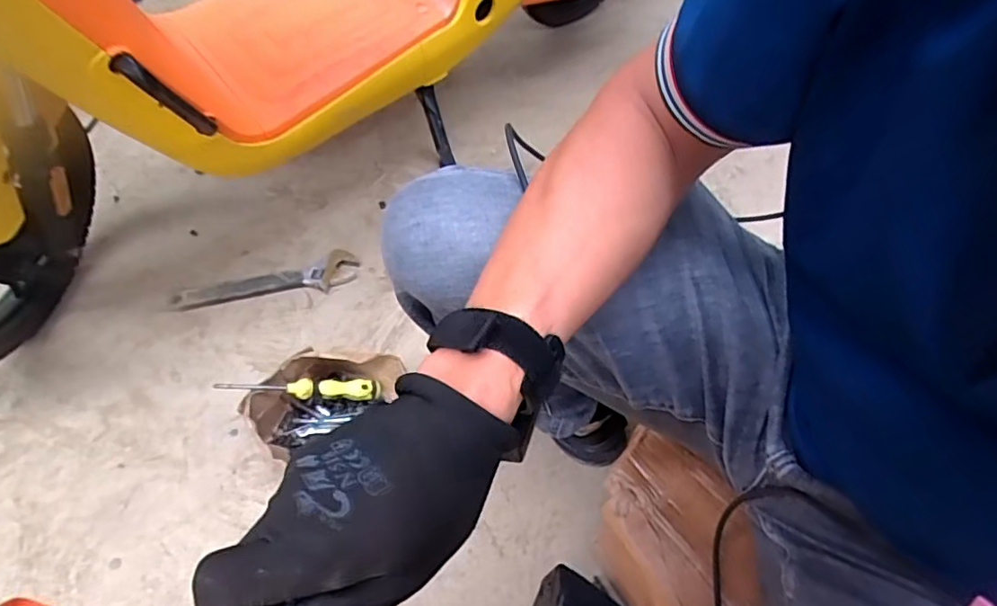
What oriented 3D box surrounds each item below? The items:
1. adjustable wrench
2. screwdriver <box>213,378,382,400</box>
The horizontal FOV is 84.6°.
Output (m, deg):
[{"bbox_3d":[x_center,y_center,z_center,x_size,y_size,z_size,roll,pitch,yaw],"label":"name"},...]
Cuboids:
[{"bbox_3d":[-0.380,-0.030,0.898,0.293,0.015,0.061,-15,58,-10],"label":"adjustable wrench"},{"bbox_3d":[-0.256,0.111,0.727,0.207,0.029,0.024,6,53,-28],"label":"screwdriver"}]

